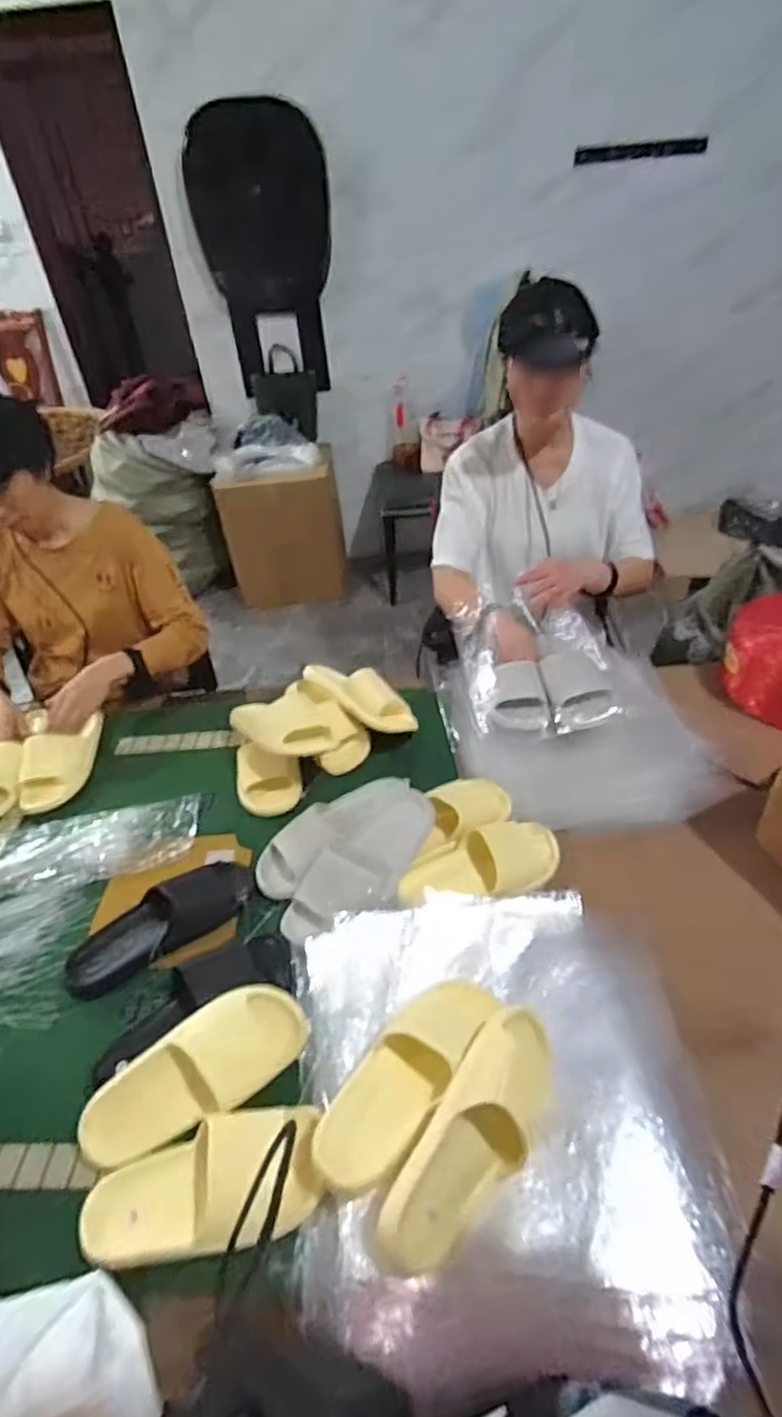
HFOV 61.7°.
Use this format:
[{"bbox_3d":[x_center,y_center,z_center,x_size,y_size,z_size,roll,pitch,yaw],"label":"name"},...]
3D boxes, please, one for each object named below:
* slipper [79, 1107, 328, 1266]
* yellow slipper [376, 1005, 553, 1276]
[{"bbox_3d":[-0.184,0.480,0.656,0.249,0.076,0.105,-9,41,-5],"label":"slipper"},{"bbox_3d":[0.083,0.413,0.638,0.084,0.082,0.247,23,49,29],"label":"yellow slipper"}]

